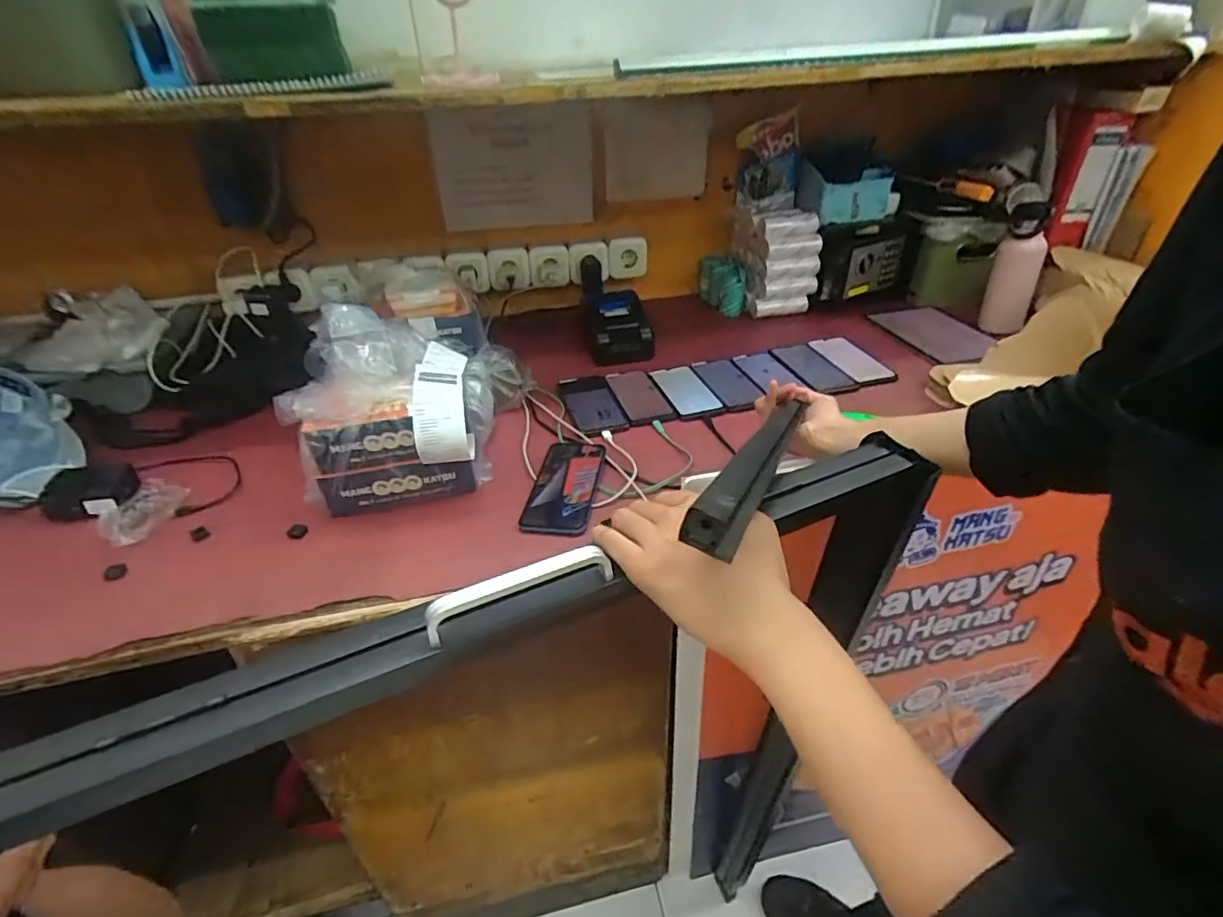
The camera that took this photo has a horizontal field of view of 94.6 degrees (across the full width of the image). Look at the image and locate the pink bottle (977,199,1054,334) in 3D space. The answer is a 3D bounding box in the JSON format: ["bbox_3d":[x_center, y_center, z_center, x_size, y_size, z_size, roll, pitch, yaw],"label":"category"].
[{"bbox_3d":[0.709,-0.321,0.992,0.073,0.208,0.057,15,38,24],"label":"pink bottle"}]

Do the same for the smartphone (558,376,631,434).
[{"bbox_3d":[-0.032,-0.093,0.879,0.082,0.015,0.170,-10,35,-11],"label":"smartphone"}]

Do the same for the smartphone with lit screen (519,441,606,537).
[{"bbox_3d":[-0.057,0.033,0.704,0.078,0.016,0.174,3,34,8],"label":"smartphone with lit screen"}]

